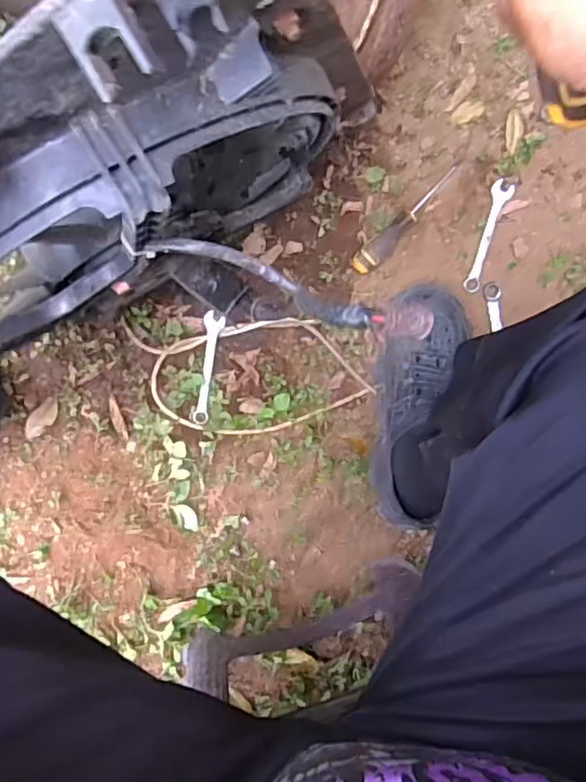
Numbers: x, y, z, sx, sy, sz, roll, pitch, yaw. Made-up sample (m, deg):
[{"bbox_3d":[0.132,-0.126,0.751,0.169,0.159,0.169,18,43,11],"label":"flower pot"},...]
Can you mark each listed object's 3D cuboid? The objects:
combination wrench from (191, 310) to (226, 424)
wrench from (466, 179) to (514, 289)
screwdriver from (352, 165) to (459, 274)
[{"bbox_3d":[-0.108,-0.028,0.791,0.025,0.007,0.143,8,96,-2],"label":"combination wrench"},{"bbox_3d":[0.249,-0.198,0.798,0.026,0.004,0.142,18,96,-4],"label":"wrench"},{"bbox_3d":[0.144,-0.219,0.782,0.028,0.034,0.180,43,94,-6],"label":"screwdriver"}]

